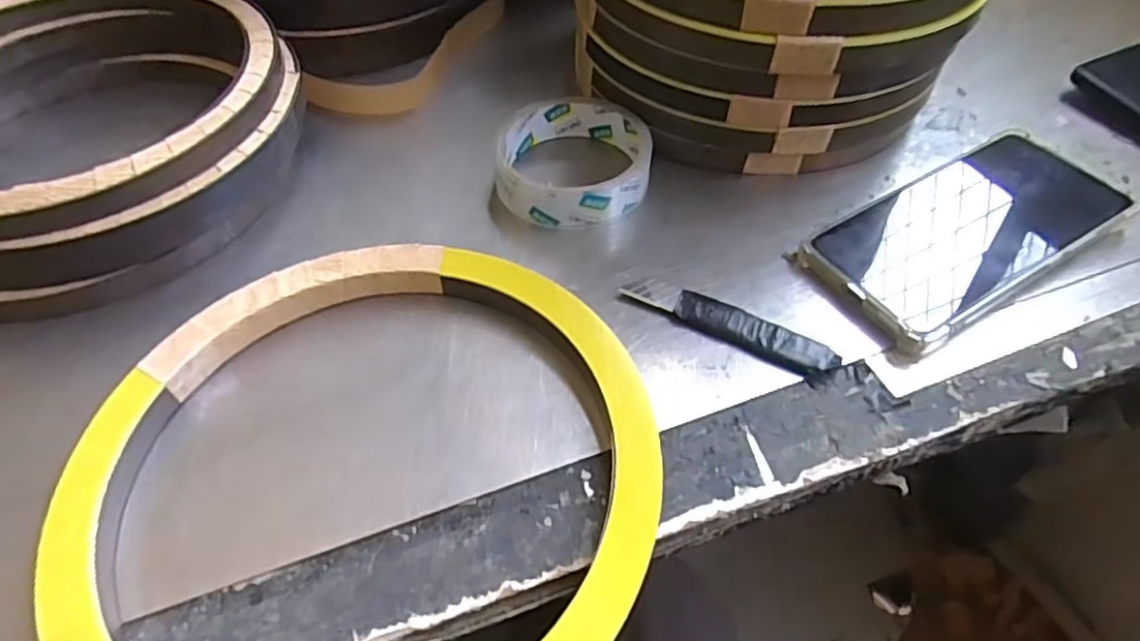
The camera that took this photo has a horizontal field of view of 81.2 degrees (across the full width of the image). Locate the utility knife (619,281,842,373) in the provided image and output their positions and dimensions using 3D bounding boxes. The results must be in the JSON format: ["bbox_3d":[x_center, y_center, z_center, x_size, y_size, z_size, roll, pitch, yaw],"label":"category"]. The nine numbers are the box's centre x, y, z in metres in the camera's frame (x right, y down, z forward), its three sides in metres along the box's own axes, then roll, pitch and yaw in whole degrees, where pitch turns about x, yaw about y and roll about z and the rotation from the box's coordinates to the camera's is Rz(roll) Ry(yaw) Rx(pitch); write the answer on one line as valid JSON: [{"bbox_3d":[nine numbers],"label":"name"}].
[{"bbox_3d":[0.074,0.001,0.314,0.101,0.007,0.017,25,56,19],"label":"utility knife"}]

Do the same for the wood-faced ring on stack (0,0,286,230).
[{"bbox_3d":[-0.278,-0.132,0.364,0.216,0.021,0.238,-37,60,-25],"label":"wood-faced ring on stack"}]

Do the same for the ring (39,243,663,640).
[{"bbox_3d":[-0.080,0.059,0.264,0.216,0.020,0.227,0,52,1],"label":"ring"}]

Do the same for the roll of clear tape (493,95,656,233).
[{"bbox_3d":[0.002,-0.090,0.380,0.086,0.029,0.086,0,52,1],"label":"roll of clear tape"}]

